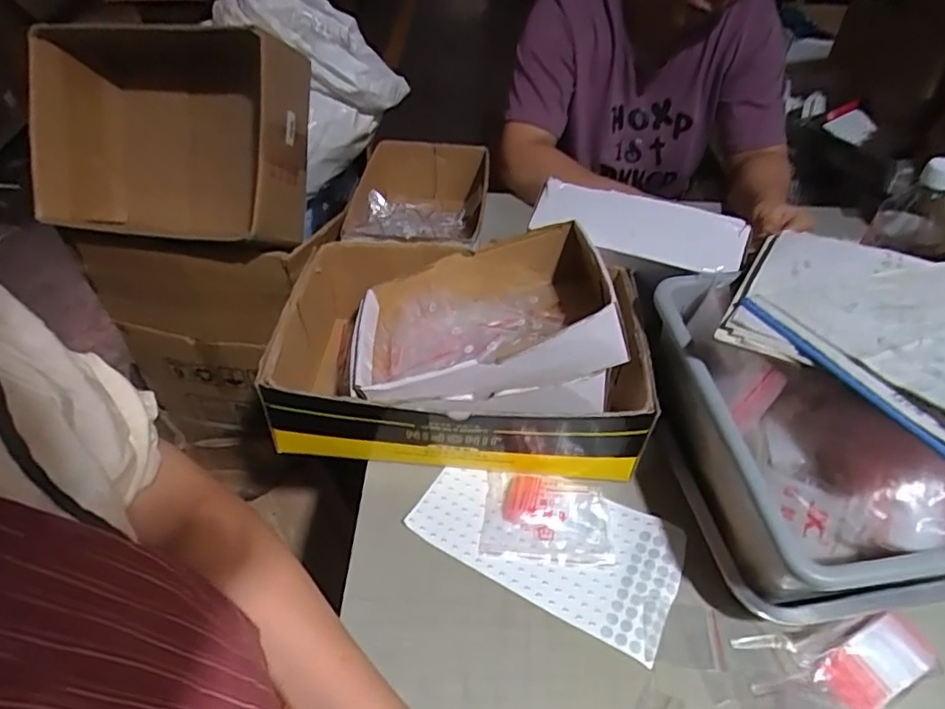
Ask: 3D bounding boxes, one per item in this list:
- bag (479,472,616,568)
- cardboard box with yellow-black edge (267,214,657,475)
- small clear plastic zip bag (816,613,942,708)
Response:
[{"bbox_3d":[0.067,0.147,0.530,0.112,0.017,0.081,6,45,4],"label":"bag"},{"bbox_3d":[-0.013,-0.011,0.592,0.355,0.151,0.234,5,45,3],"label":"cardboard box with yellow-black edge"},{"bbox_3d":[0.309,0.236,0.446,0.091,0.014,0.045,-16,47,-17],"label":"small clear plastic zip bag"}]

